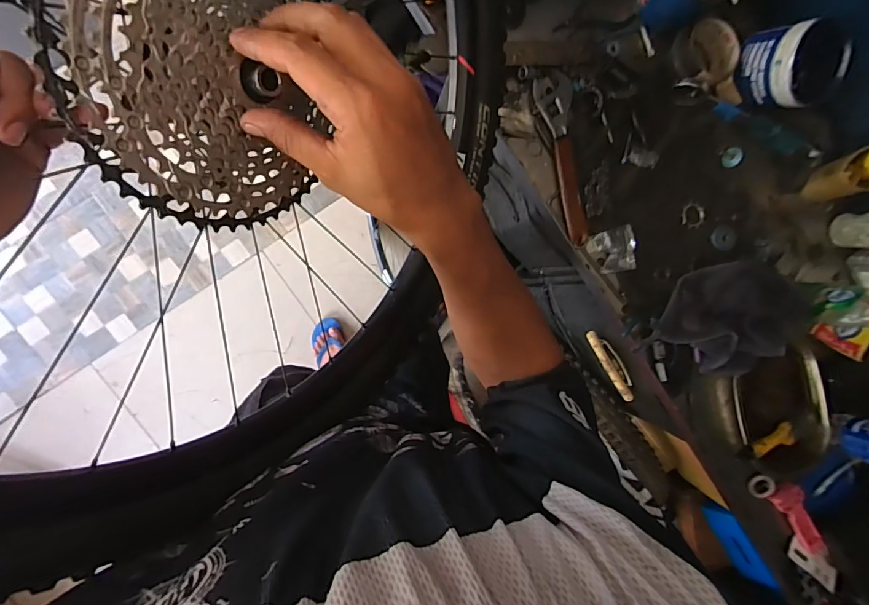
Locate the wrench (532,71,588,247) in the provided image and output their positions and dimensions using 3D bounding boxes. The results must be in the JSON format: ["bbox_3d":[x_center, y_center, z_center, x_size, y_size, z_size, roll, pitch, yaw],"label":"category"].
[{"bbox_3d":[0.173,-0.198,0.615,0.057,0.022,0.234,-7,95,-8],"label":"wrench"}]

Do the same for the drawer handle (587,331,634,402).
[{"bbox_3d":[0.307,0.107,0.760,0.030,0.017,0.135,-33,96,-6],"label":"drawer handle"}]

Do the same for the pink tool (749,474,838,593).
[{"bbox_3d":[0.575,0.356,0.697,0.061,0.019,0.220,-31,94,10],"label":"pink tool"}]

